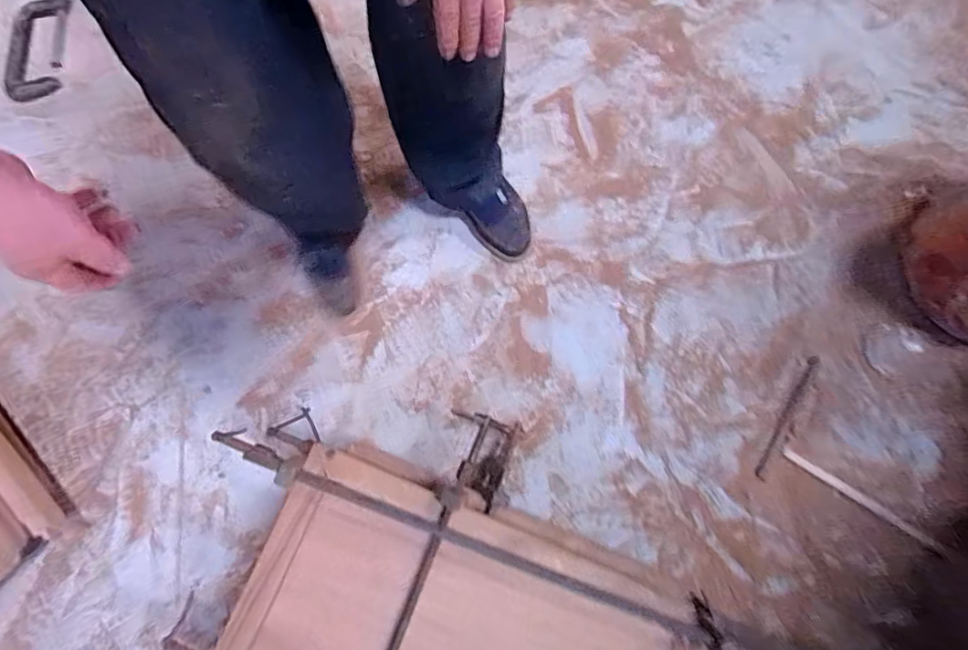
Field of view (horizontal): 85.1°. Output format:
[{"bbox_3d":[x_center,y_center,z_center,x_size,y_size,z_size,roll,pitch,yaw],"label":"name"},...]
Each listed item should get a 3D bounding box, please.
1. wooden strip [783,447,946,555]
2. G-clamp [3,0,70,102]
[{"bbox_3d":[0.600,0.274,0.833,0.261,0.008,0.017,34,81,11],"label":"wooden strip"},{"bbox_3d":[-0.946,-0.611,1.120,0.126,0.026,0.314,-3,76,3],"label":"G-clamp"}]

